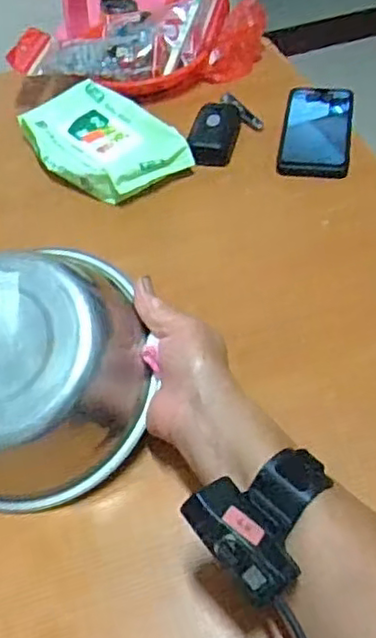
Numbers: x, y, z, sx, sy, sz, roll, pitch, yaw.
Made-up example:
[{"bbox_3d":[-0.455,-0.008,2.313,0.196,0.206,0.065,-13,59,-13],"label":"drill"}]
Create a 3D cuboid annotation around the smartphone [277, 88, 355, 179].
[{"bbox_3d":[0.149,-0.217,0.762,0.078,0.019,0.162,5,49,11],"label":"smartphone"}]

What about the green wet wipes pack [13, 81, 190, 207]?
[{"bbox_3d":[-0.100,-0.197,0.758,0.130,0.047,0.197,-32,52,-21],"label":"green wet wipes pack"}]

